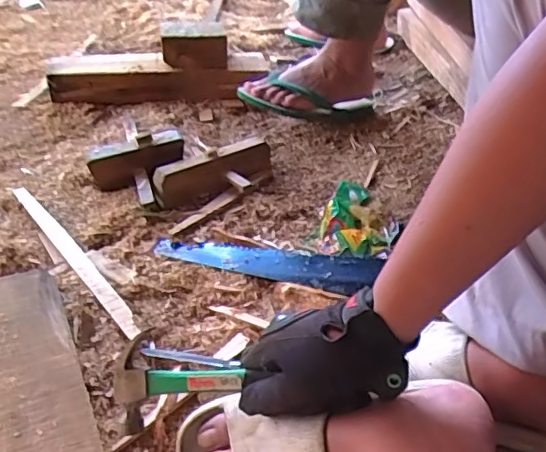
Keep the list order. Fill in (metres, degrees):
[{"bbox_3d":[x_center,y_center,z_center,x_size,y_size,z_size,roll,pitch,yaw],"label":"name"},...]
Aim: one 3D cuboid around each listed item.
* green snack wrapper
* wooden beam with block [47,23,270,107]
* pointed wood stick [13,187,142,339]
[{"bbox_3d":[0.125,-0.015,0.829,0.106,0.021,0.140,2,42,2],"label":"green snack wrapper"},{"bbox_3d":[-0.221,-0.311,1.102,0.421,0.118,0.124,-6,43,-7],"label":"wooden beam with block"},{"bbox_3d":[-0.272,0.038,0.763,0.024,0.015,0.353,-30,50,-29],"label":"pointed wood stick"}]

